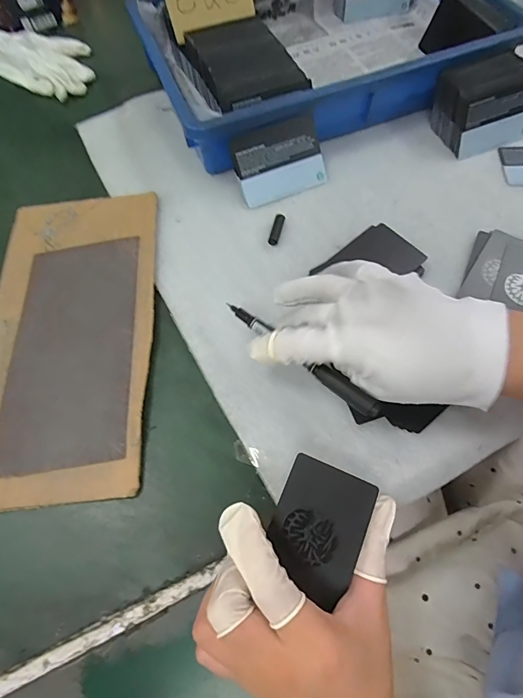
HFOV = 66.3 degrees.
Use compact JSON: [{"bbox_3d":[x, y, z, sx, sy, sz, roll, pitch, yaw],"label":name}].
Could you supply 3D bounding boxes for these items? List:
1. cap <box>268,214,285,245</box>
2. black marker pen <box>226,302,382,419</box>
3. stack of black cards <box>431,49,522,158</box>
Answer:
[{"bbox_3d":[0.014,-0.109,0.368,0.009,0.009,0.032,15,65,9],"label":"cap"},{"bbox_3d":[0.024,0.003,0.278,0.132,0.009,0.012,37,70,25],"label":"black marker pen"},{"bbox_3d":[0.226,-0.245,0.403,0.094,0.053,0.066,-16,64,-6],"label":"stack of black cards"}]

